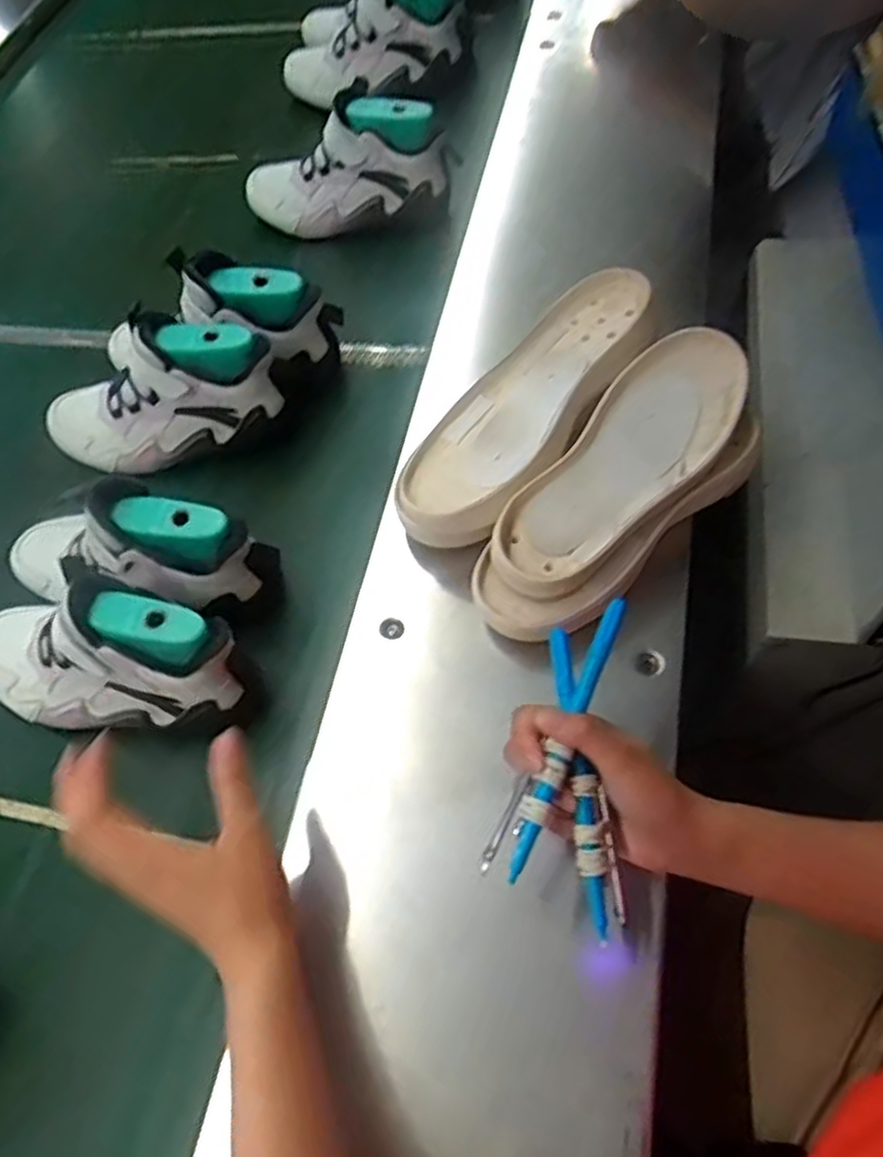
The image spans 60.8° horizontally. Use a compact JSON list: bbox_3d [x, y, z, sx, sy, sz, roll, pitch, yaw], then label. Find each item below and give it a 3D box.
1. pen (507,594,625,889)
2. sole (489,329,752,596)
[{"bbox_3d":[0.070,0.085,0.416,0.015,0.016,0.162,20,70,15],"label":"pen"},{"bbox_3d":[0.123,-0.082,0.524,0.225,0.056,0.085,-41,60,-14],"label":"sole"}]

